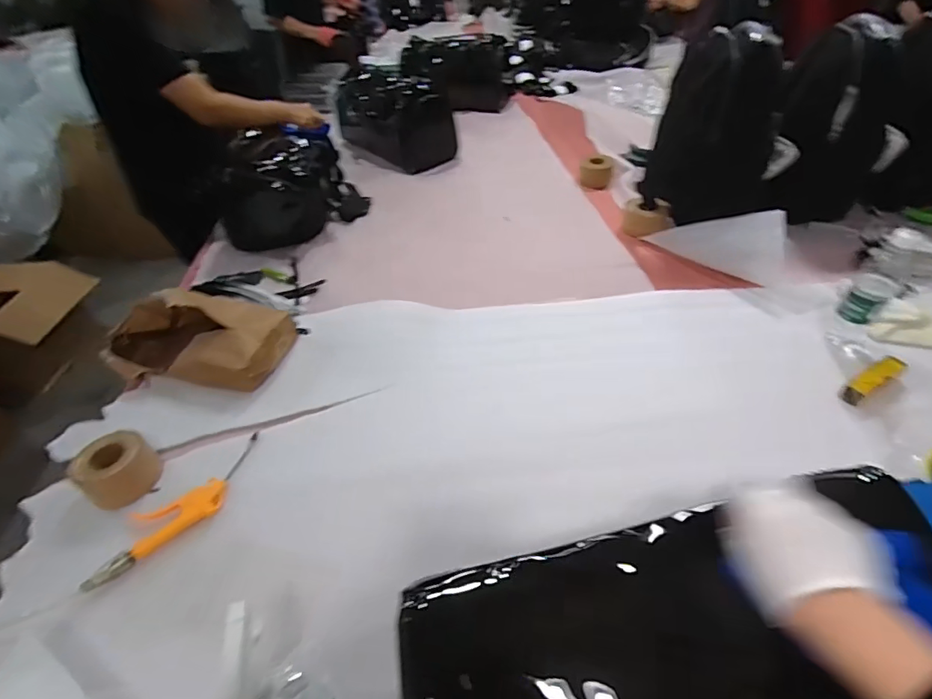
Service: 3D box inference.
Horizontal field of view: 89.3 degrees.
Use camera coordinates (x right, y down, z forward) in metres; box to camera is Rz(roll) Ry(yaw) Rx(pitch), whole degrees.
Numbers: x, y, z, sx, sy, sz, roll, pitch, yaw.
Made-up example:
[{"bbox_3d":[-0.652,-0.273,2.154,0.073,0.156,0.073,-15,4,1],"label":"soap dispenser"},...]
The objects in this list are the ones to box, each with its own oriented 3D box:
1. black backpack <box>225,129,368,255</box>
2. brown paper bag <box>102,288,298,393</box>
[{"bbox_3d":[-0.520,-0.486,1.366,0.411,0.232,0.333,-24,47,-19],"label":"black backpack"},{"bbox_3d":[-0.541,-0.040,0.953,0.338,0.158,0.215,8,45,12],"label":"brown paper bag"}]

